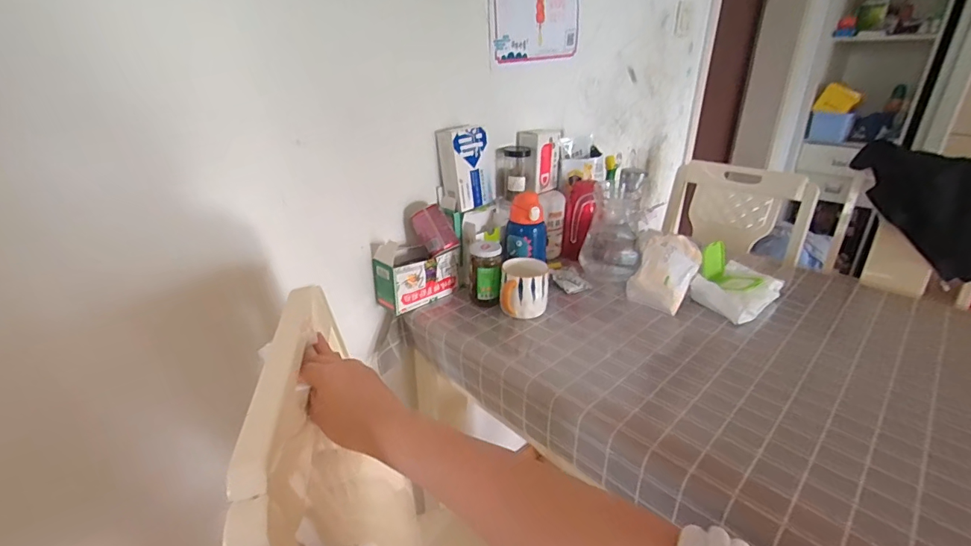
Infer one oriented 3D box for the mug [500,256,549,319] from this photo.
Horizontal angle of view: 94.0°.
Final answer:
[{"bbox_3d":[0.072,0.031,0.829,0.087,0.087,0.077,3,24,6],"label":"mug"}]

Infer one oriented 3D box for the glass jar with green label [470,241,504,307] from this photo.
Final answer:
[{"bbox_3d":[0.000,0.002,0.867,0.060,0.113,0.065,0,24,-2],"label":"glass jar with green label"}]

